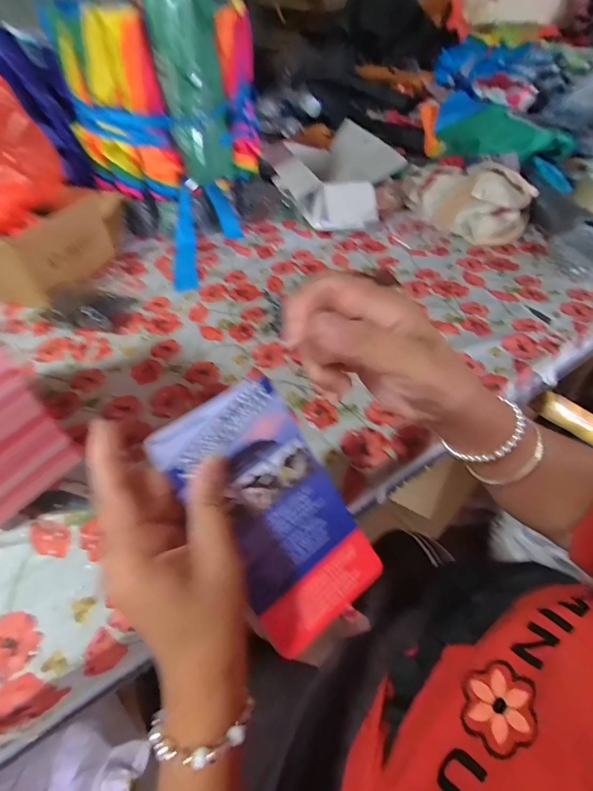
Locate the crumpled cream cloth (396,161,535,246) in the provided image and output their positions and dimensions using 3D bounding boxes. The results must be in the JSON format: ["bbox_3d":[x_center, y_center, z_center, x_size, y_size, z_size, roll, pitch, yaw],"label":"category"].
[{"bbox_3d":[0.317,-0.380,0.676,0.242,0.083,0.154,24,53,20],"label":"crumpled cream cloth"}]

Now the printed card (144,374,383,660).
[{"bbox_3d":[-0.015,0.076,0.237,0.088,0.011,0.165,-32,94,-25],"label":"printed card"}]

